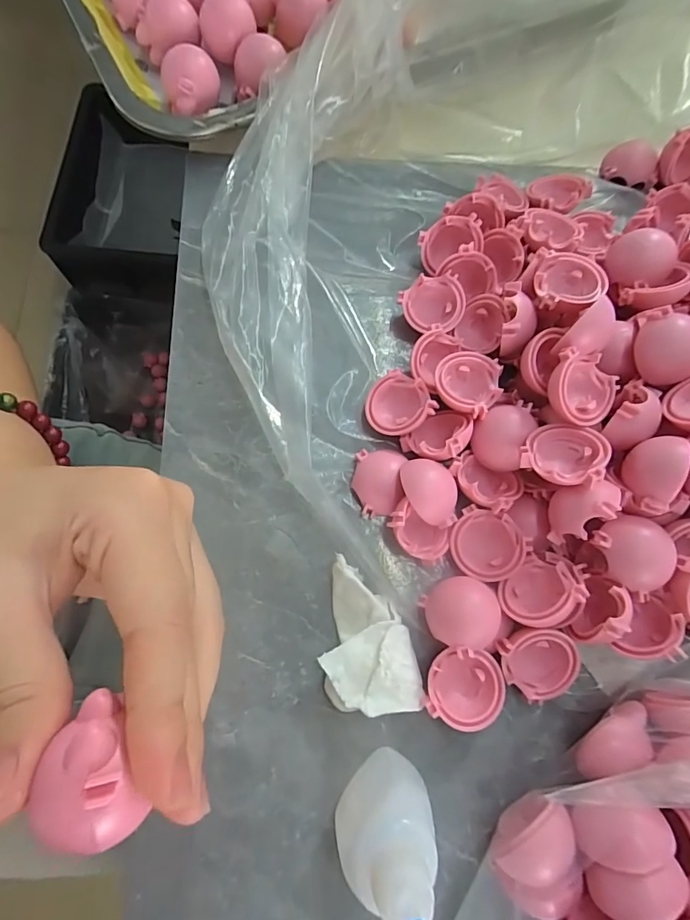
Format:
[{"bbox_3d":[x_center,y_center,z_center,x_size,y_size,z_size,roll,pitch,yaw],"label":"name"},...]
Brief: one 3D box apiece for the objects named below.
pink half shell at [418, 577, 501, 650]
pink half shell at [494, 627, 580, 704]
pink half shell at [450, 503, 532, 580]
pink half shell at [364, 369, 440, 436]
[{"bbox_3d":[0.047,0.061,0.181,0.030,0.010,0.026,10,76,1],"label":"pink half shell"},{"bbox_3d":[0.077,0.080,0.179,0.027,0.015,0.028,1,76,-3],"label":"pink half shell"},{"bbox_3d":[0.060,0.035,0.190,0.027,0.012,0.030,-41,82,-12],"label":"pink half shell"},{"bbox_3d":[0.023,-0.026,0.205,0.029,0.013,0.029,-4,70,11],"label":"pink half shell"}]

